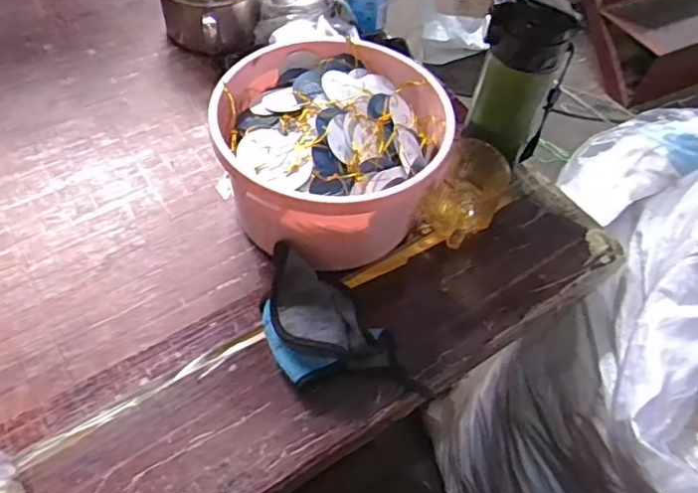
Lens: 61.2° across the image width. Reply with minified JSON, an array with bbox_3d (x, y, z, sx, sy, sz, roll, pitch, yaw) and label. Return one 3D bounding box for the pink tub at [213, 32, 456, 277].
[{"bbox_3d":[-0.018,-0.090,0.572,0.202,0.108,0.192,2,55,-3],"label":"pink tub"}]

